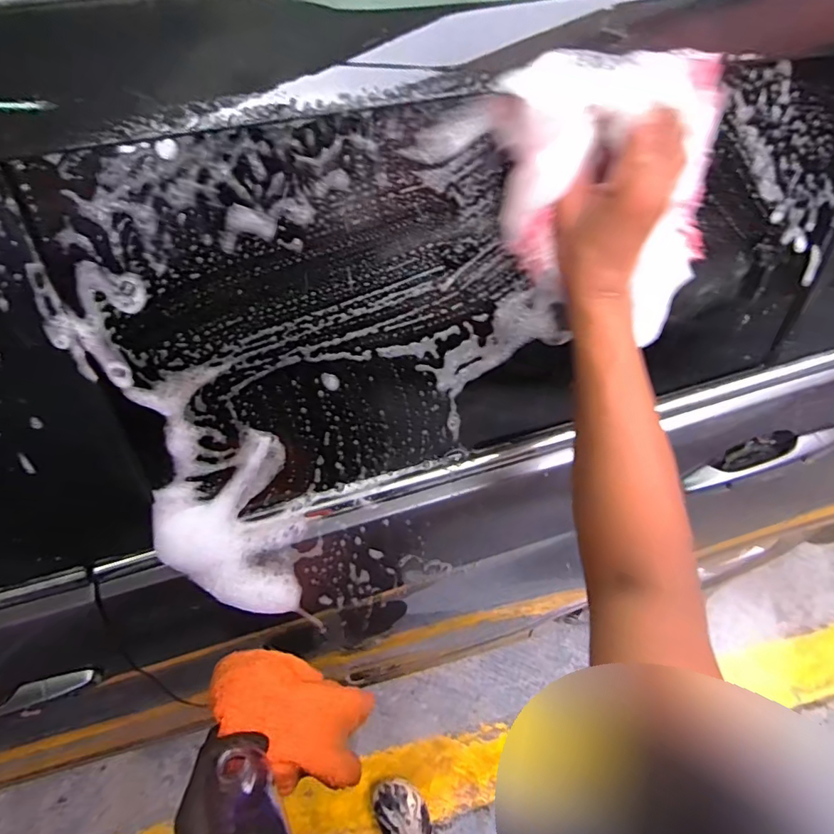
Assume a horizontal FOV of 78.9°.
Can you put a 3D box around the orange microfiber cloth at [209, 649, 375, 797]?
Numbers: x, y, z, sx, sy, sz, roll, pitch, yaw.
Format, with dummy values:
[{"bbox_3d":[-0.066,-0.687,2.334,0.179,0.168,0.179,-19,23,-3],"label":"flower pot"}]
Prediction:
[{"bbox_3d":[-0.121,0.280,0.477,0.150,0.110,0.086,20,62,11],"label":"orange microfiber cloth"}]

